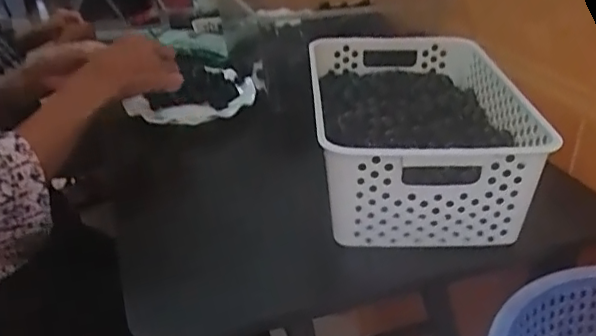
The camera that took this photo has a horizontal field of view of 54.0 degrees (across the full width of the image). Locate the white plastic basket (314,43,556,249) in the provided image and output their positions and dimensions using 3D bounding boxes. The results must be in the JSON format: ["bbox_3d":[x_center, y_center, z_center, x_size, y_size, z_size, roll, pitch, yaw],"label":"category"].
[{"bbox_3d":[0.121,-0.051,0.655,0.201,0.104,0.322,-2,30,-1],"label":"white plastic basket"}]

